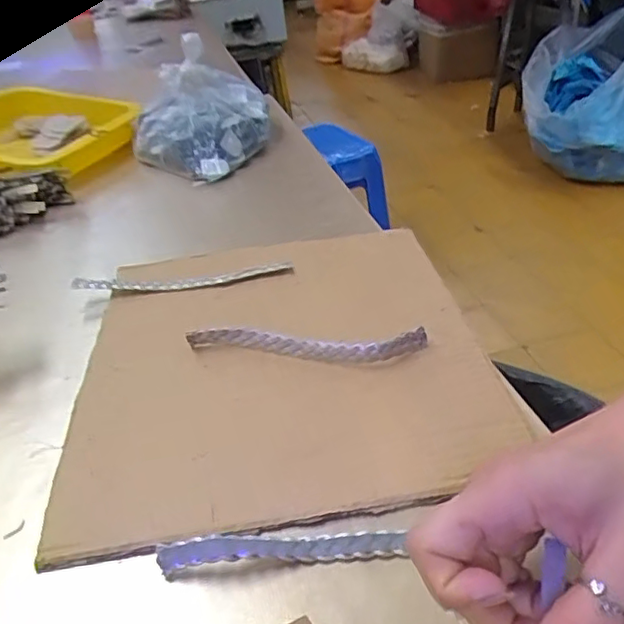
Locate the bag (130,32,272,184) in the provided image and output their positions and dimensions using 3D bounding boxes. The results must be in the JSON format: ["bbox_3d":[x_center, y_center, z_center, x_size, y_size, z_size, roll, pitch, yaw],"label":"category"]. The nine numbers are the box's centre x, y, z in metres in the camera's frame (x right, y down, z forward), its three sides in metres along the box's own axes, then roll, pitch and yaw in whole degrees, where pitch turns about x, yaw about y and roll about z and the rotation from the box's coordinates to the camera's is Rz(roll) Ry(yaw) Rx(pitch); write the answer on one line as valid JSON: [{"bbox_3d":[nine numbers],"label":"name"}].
[{"bbox_3d":[-0.136,-0.254,0.745,0.169,0.115,0.204,-11,36,-10],"label":"bag"}]

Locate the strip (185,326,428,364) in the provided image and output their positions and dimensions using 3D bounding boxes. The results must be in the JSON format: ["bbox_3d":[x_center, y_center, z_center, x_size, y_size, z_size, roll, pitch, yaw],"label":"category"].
[{"bbox_3d":[-0.006,0.023,0.410,0.159,0.020,0.023,1,36,8],"label":"strip"}]

